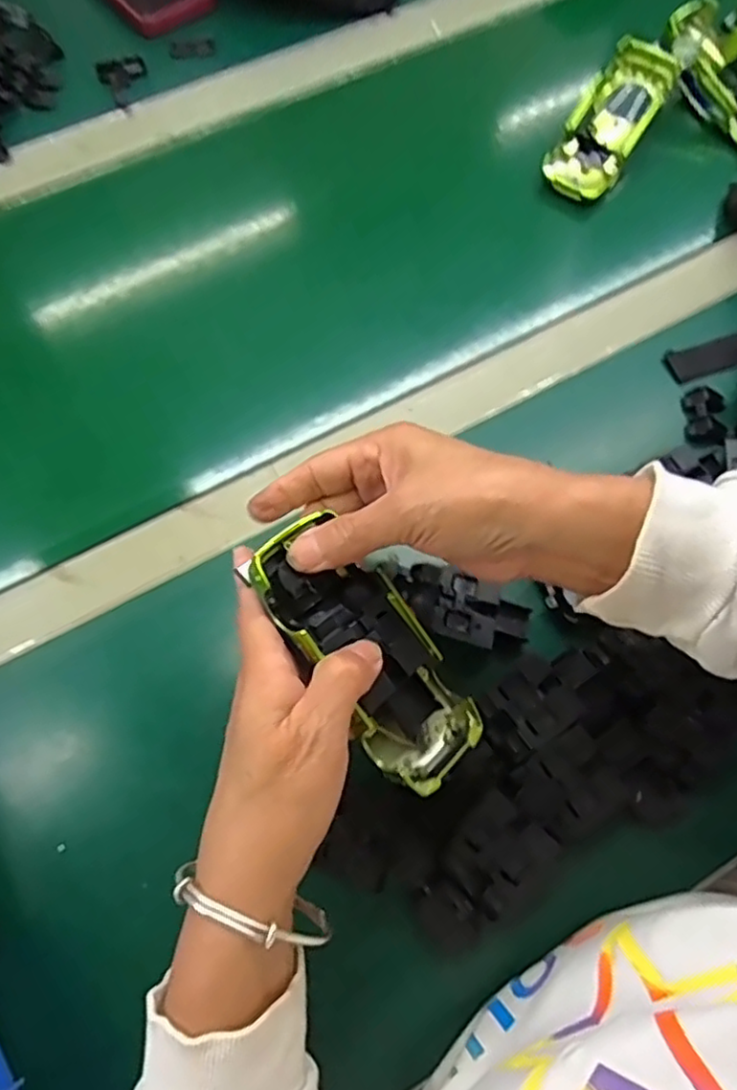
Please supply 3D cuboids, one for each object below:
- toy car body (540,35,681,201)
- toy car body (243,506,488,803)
[{"bbox_3d":[0.193,-0.339,0.533,0.055,0.040,0.133,32,71,11],"label":"toy car body"},{"bbox_3d":[-0.001,0.049,0.310,0.055,0.031,0.131,-39,94,-15],"label":"toy car body"}]

